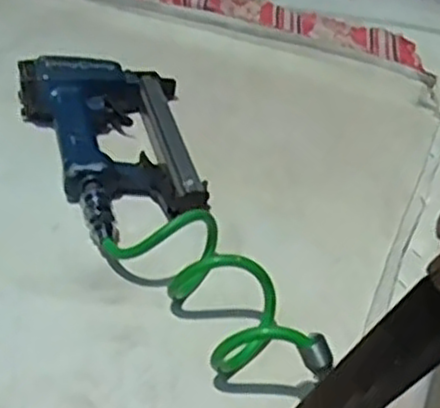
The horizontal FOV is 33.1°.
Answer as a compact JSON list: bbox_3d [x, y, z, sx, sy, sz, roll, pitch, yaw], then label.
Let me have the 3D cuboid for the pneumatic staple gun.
[{"bbox_3d":[-0.091,-0.053,0.614,0.137,0.046,0.210,-1,38,-16],"label":"pneumatic staple gun"}]

